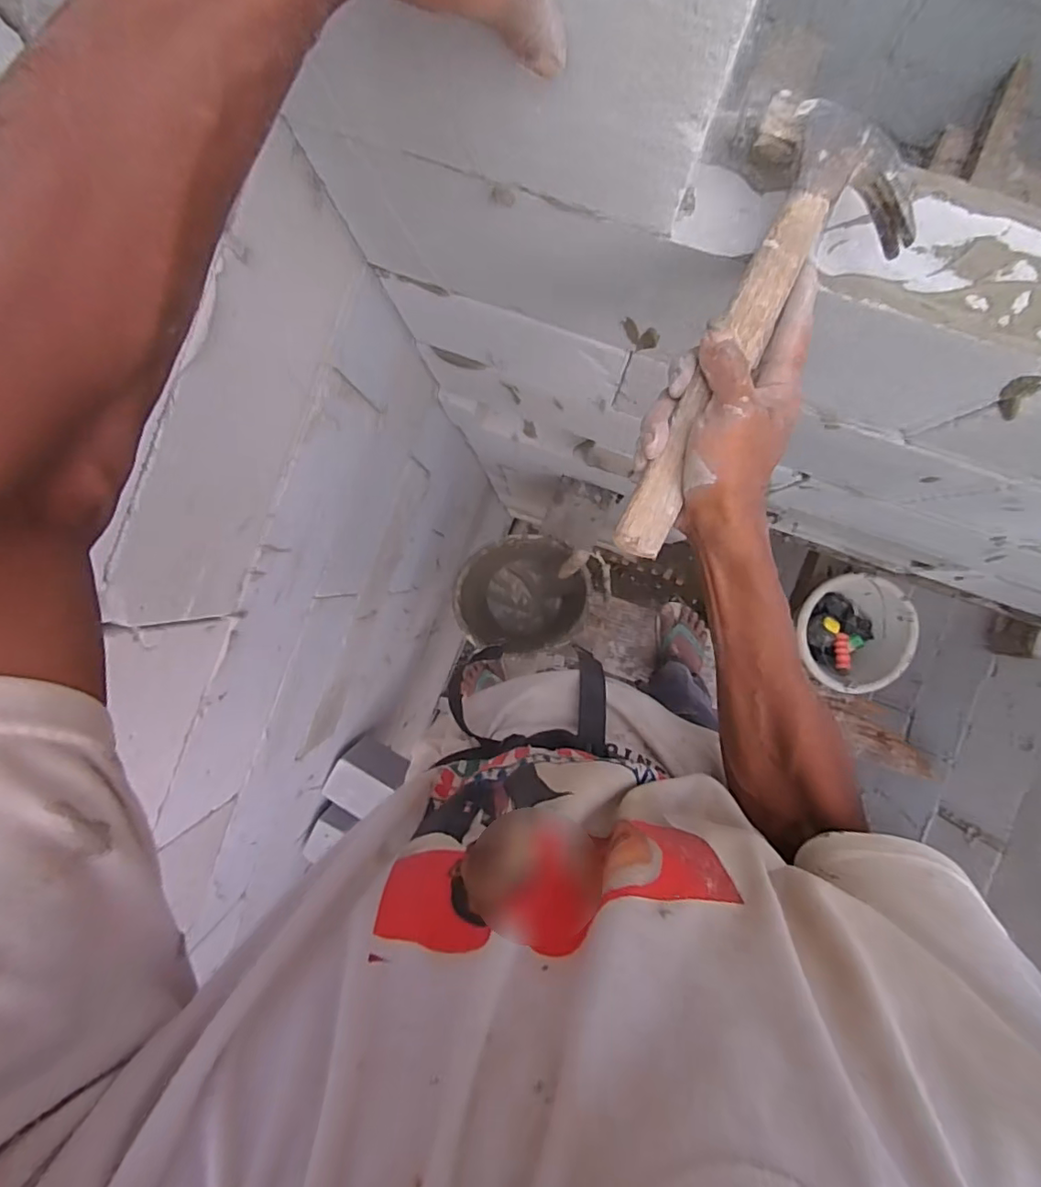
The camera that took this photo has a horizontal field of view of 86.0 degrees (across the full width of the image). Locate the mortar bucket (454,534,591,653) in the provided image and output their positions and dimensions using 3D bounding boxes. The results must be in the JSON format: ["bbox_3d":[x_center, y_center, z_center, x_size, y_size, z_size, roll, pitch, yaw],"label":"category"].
[{"bbox_3d":[0.005,0.007,1.341,0.297,0.232,0.267,-25,91,3],"label":"mortar bucket"}]

